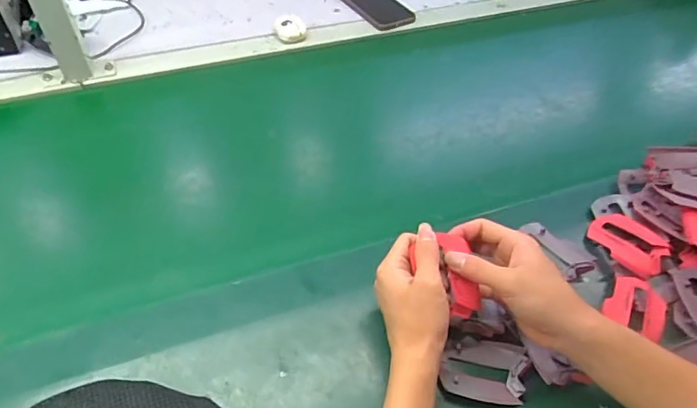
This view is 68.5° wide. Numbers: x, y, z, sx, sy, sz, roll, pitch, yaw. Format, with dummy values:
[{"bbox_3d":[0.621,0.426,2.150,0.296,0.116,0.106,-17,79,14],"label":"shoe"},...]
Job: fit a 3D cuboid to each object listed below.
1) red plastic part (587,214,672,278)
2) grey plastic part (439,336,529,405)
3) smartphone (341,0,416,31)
[{"bbox_3d":[0.306,0.039,0.556,0.061,0.017,0.081,-28,56,-25],"label":"red plastic part"},{"bbox_3d":[0.123,0.149,0.468,0.072,0.016,0.061,13,49,7],"label":"grey plastic part"},{"bbox_3d":[0.049,-0.363,0.925,0.086,0.013,0.166,-25,55,-23],"label":"smartphone"}]

